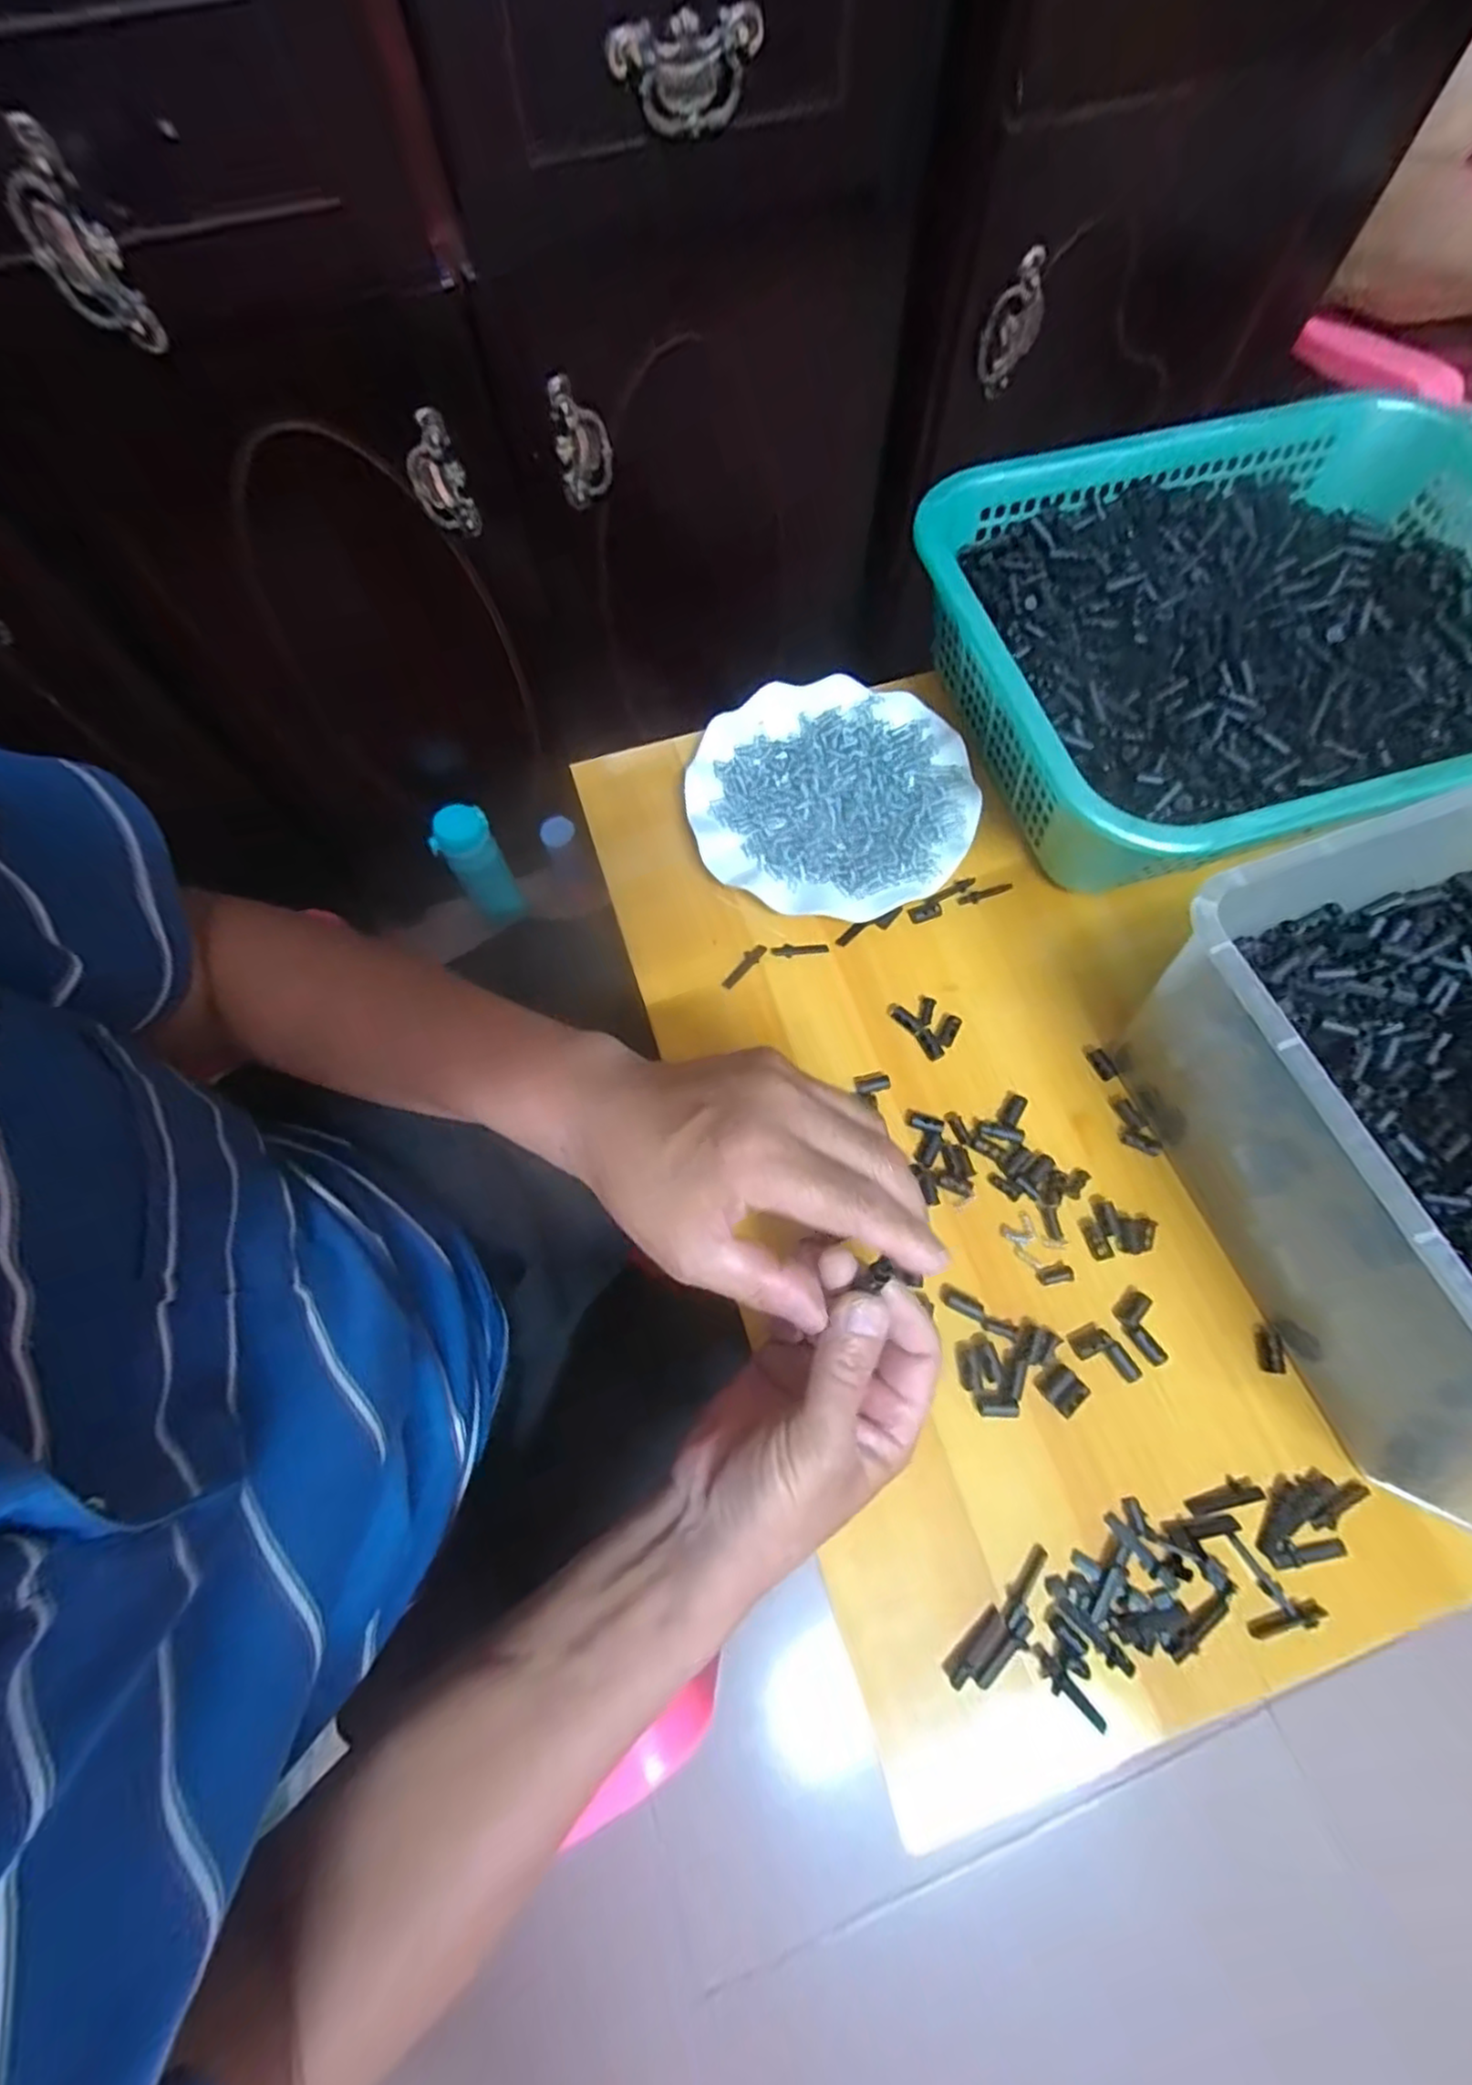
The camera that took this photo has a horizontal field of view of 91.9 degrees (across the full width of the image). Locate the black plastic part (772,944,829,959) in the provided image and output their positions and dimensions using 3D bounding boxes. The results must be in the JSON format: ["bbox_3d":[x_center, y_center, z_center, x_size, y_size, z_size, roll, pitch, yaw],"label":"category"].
[{"bbox_3d":[0.040,-0.058,0.443,0.035,0.004,0.008,-2,70,0],"label":"black plastic part"}]

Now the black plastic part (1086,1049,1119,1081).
[{"bbox_3d":[0.214,0.013,0.417,0.010,0.005,0.019,-19,70,-6],"label":"black plastic part"}]

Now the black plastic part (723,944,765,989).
[{"bbox_3d":[0.005,-0.047,0.441,0.009,0.004,0.036,36,74,13],"label":"black plastic part"}]

